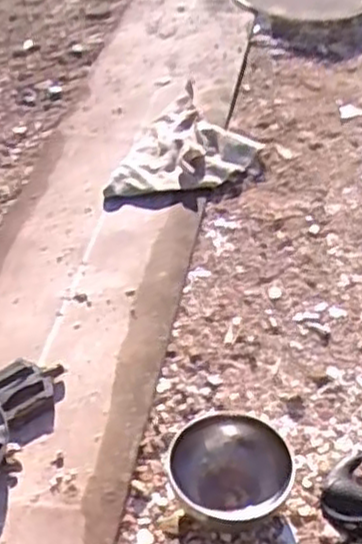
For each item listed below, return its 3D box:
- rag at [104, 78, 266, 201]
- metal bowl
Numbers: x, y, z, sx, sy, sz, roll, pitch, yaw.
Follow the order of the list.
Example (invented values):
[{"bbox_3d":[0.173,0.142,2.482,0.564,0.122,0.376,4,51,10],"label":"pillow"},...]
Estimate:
[{"bbox_3d":[-0.003,-0.180,1.222,0.189,0.063,0.247,28,50,29],"label":"rag"},{"bbox_3d":[0.051,0.206,0.805,0.122,0.072,0.110,-5,43,-4],"label":"metal bowl"}]

